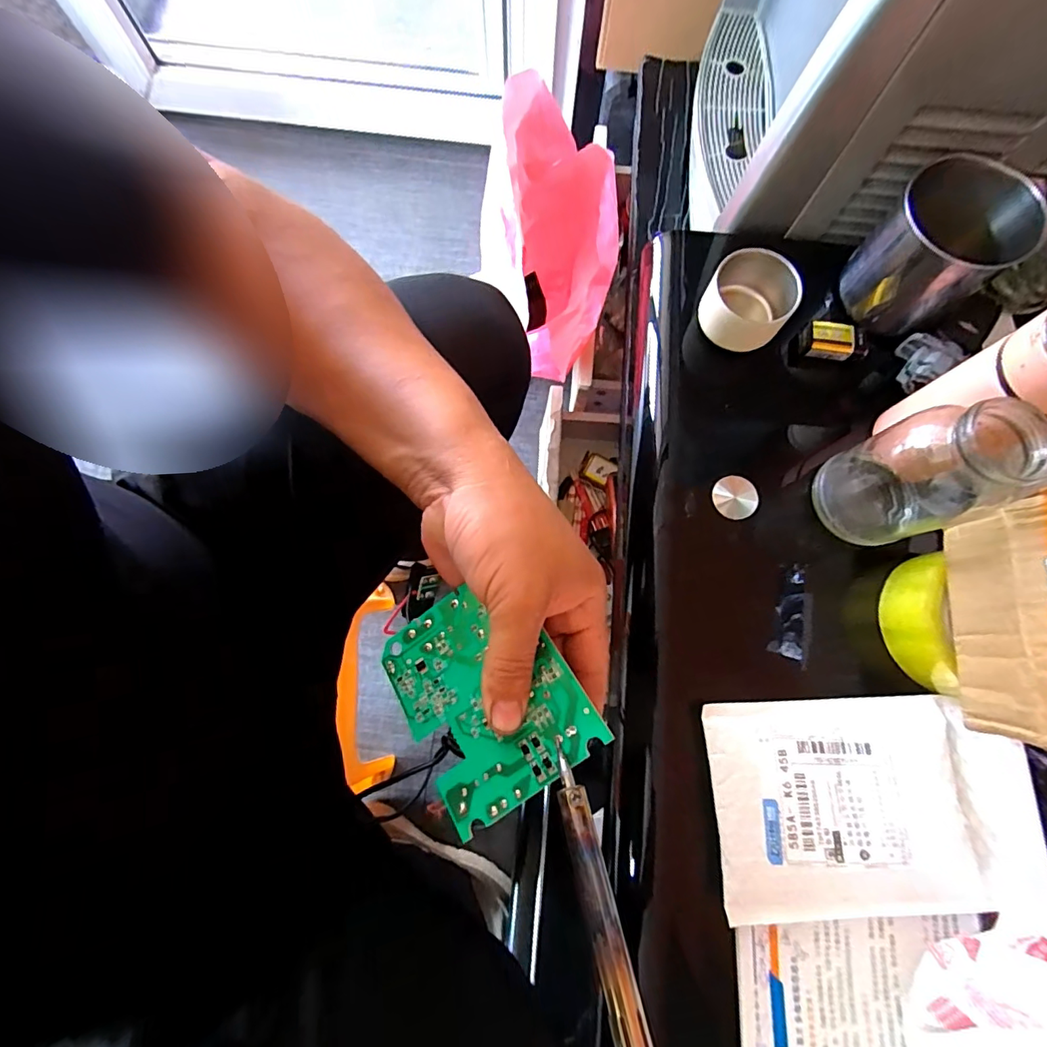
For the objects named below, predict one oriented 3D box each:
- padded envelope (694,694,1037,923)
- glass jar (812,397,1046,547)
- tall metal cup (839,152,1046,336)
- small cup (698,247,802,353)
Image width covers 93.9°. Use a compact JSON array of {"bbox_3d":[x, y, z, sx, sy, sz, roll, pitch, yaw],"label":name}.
[{"bbox_3d":[0.218,0.182,0.318,0.188,0.018,0.126,-2,76,0],"label":"padded envelope"},{"bbox_3d":[0.267,-0.033,0.325,0.082,0.128,0.073,-17,76,-4],"label":"glass jar"},{"bbox_3d":[0.310,-0.204,0.372,0.077,0.093,0.088,-37,79,-9],"label":"tall metal cup"},{"bbox_3d":[0.179,-0.179,0.394,0.064,0.054,0.065,0,76,0],"label":"small cup"}]

